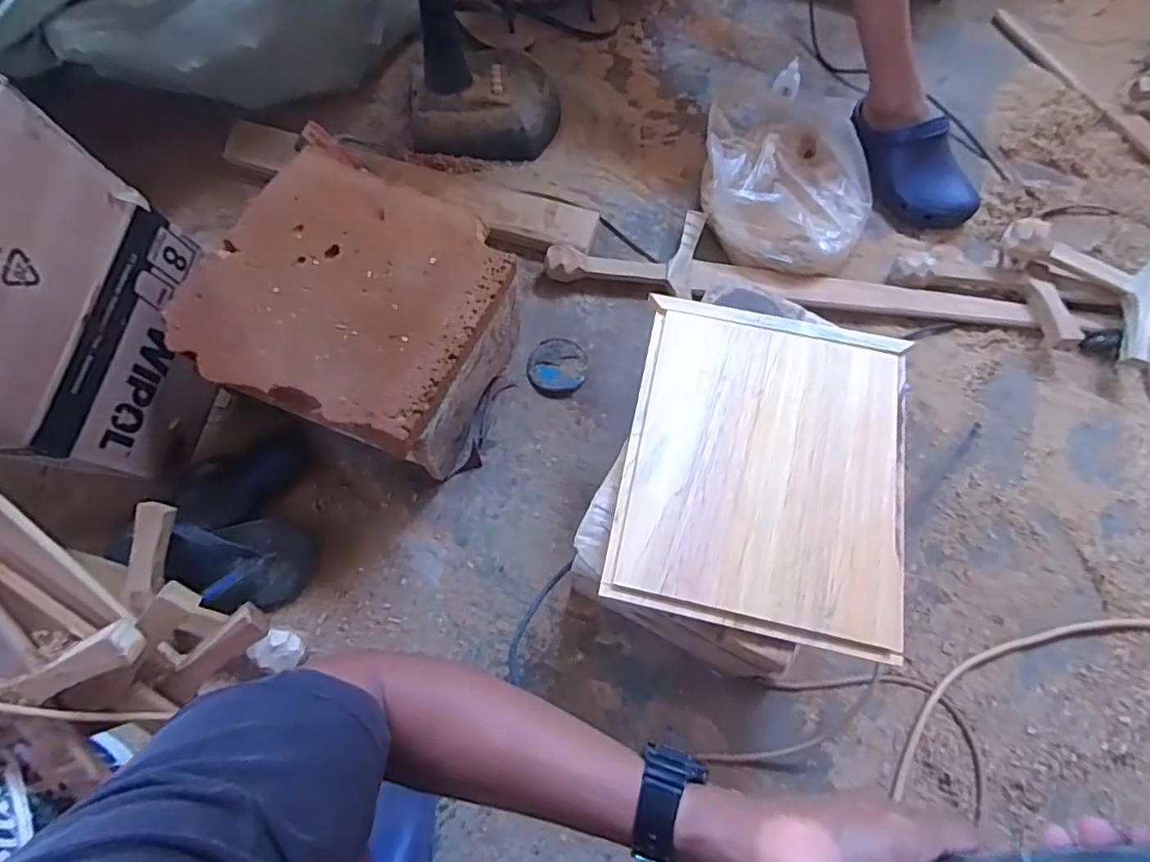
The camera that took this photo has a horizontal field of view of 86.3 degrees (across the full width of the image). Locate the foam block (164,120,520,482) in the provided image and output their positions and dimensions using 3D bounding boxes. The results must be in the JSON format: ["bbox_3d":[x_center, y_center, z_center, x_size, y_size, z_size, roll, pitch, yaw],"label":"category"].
[{"bbox_3d":[-0.274,-0.150,0.803,0.339,0.164,0.319,22,71,9],"label":"foam block"}]

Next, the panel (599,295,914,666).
[{"bbox_3d":[0.196,0.028,0.628,0.277,0.022,0.338,12,71,4],"label":"panel"}]

